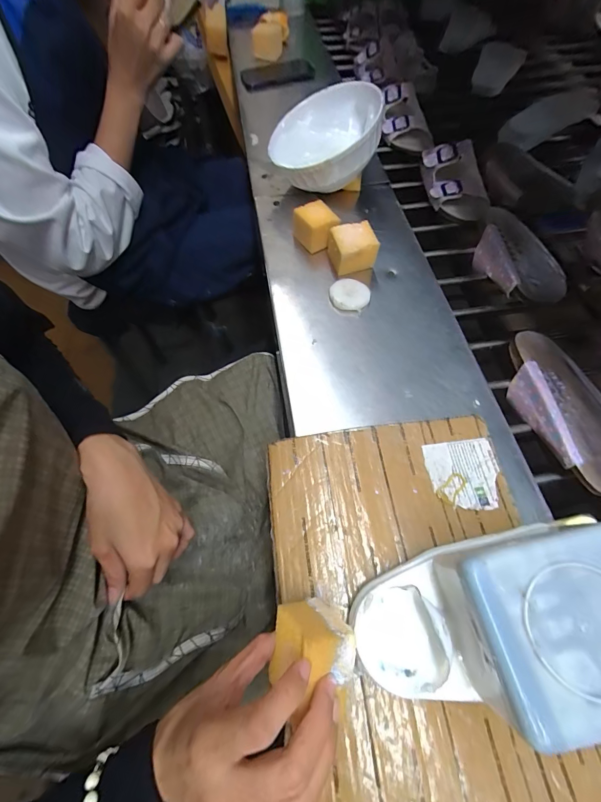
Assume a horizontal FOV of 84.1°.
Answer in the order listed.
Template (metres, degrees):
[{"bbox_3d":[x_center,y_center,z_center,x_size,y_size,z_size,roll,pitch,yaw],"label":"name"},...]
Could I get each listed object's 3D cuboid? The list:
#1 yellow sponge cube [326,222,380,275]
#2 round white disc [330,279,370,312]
[{"bbox_3d":[0.073,-0.215,0.473,0.059,0.051,0.054,-15,64,-6],"label":"yellow sponge cube"},{"bbox_3d":[0.067,-0.144,0.456,0.053,0.014,0.046,26,65,11],"label":"round white disc"}]

